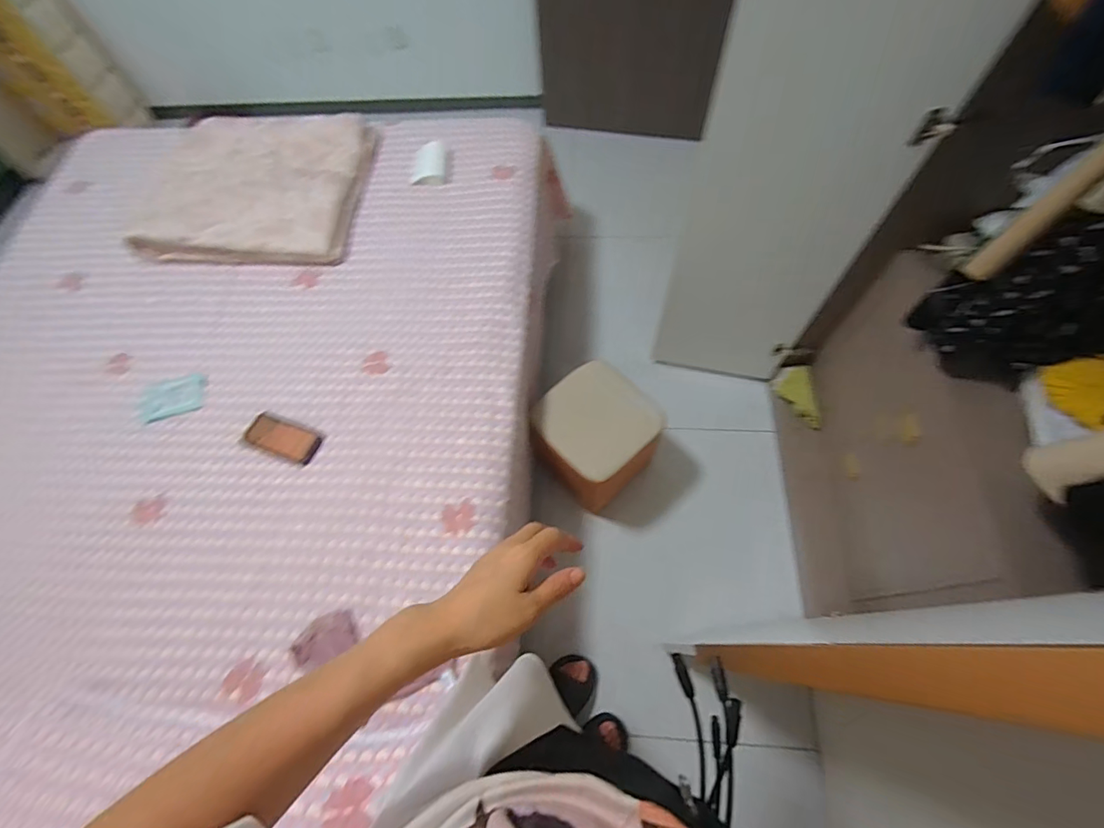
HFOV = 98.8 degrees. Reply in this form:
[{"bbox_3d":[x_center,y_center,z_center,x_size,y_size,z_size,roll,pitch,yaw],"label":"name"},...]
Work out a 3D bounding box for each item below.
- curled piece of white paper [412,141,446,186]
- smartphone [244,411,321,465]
[{"bbox_3d":[-0.344,-0.713,1.343,0.087,0.025,0.146,0,63,4],"label":"curled piece of white paper"},{"bbox_3d":[-0.589,0.051,1.036,0.169,0.014,0.078,17,65,12],"label":"smartphone"}]

